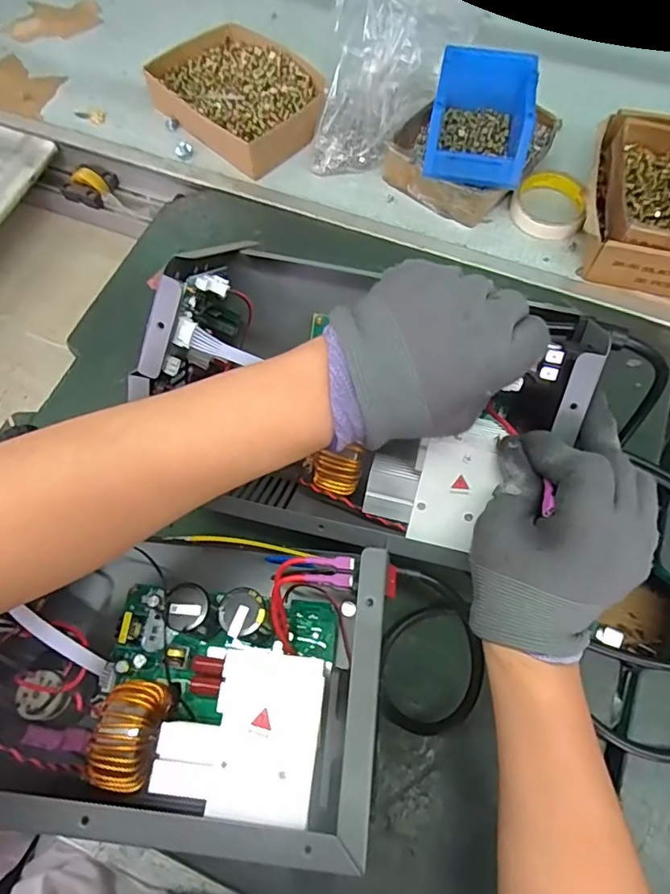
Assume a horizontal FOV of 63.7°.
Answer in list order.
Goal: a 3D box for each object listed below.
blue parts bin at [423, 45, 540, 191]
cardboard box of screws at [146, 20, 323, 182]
[{"bbox_3d":[0.164,-0.365,0.608,0.105,0.068,0.142,11,68,5],"label":"blue parts bin"},{"bbox_3d":[-0.120,-0.458,0.703,0.233,0.039,0.179,38,72,16],"label":"cardboard box of screws"}]

